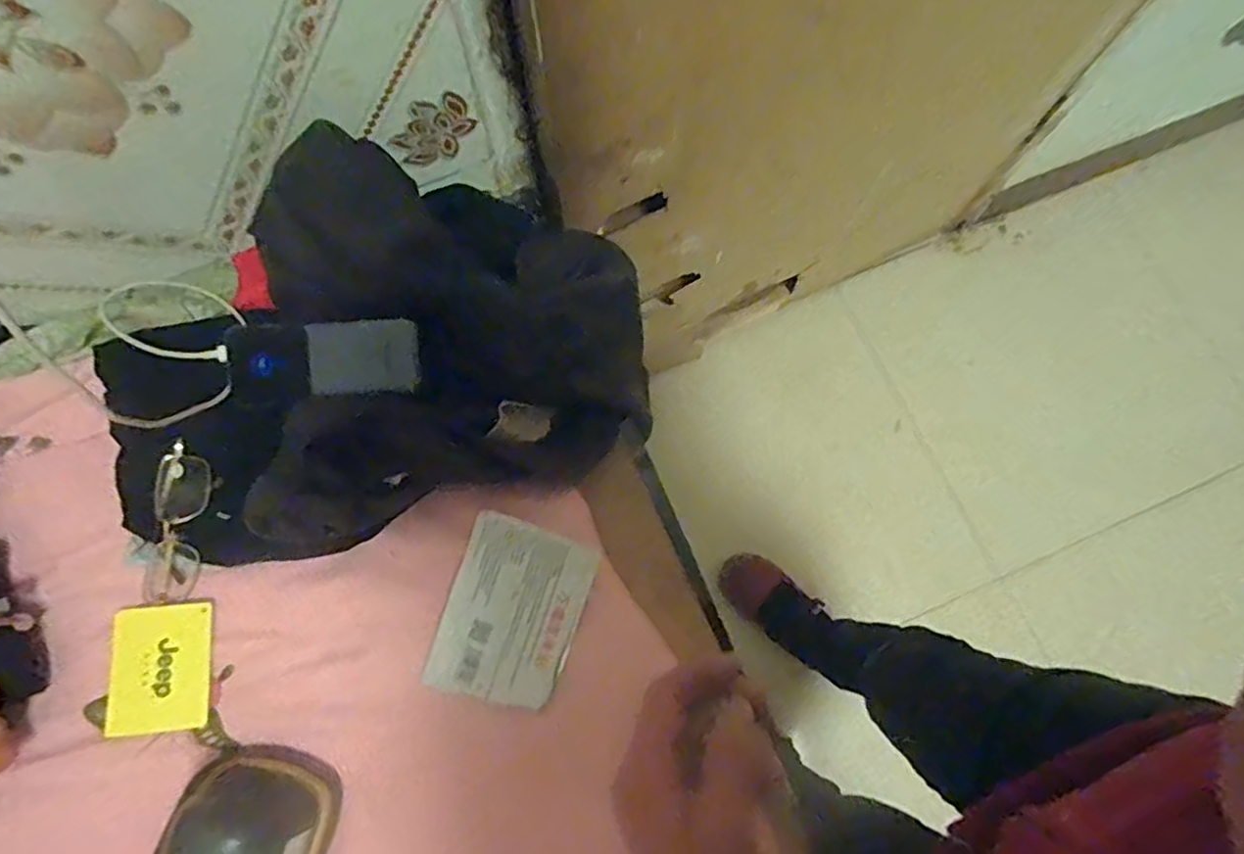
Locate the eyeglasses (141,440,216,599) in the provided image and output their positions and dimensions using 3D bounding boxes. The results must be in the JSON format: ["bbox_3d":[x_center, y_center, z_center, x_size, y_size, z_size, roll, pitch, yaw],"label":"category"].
[{"bbox_3d":[-0.331,0.072,0.494,0.035,0.026,0.126,23,110,4],"label":"eyeglasses"}]

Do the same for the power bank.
[{"bbox_3d":[-0.204,-0.045,0.449,0.125,0.020,0.054,-3,78,-1],"label":"power bank"}]

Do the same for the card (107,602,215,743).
[{"bbox_3d":[-0.338,0.177,0.487,0.066,0.007,0.089,-3,77,-20],"label":"card"}]

